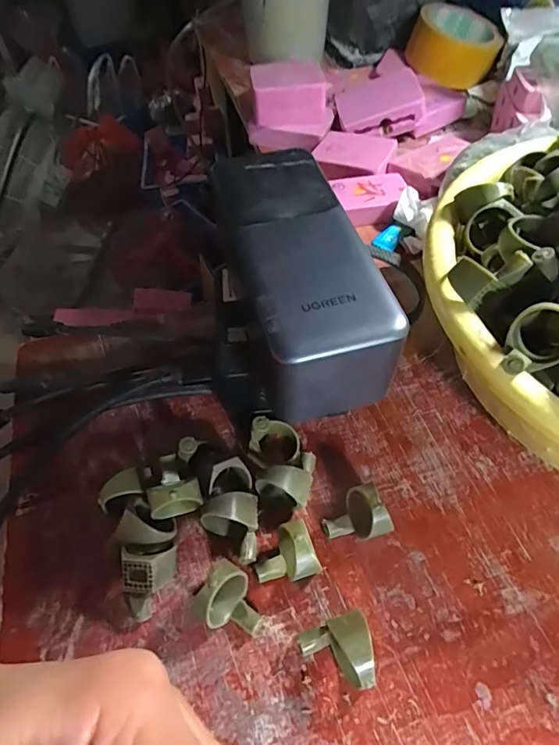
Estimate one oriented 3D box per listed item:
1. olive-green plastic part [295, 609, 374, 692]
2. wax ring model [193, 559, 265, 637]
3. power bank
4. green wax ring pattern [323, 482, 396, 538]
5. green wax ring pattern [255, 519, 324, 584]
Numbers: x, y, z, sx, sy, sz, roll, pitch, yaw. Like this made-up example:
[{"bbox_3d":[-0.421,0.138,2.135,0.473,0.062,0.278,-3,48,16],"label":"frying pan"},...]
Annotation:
[{"bbox_3d":[0.024,0.114,0.188,0.027,0.019,0.025,-14,55,-9],"label":"olive-green plastic part"},{"bbox_3d":[-0.019,0.097,0.195,0.026,0.028,0.023,27,59,19],"label":"wax ring model"},{"bbox_3d":[0.008,-0.043,0.214,0.057,0.048,0.131,-15,55,-7],"label":"power bank"},{"bbox_3d":[0.034,0.067,0.216,0.028,0.026,0.021,-13,55,-8],"label":"green wax ring pattern"},{"bbox_3d":[0.002,0.082,0.206,0.026,0.026,0.023,-19,56,-12],"label":"green wax ring pattern"}]

